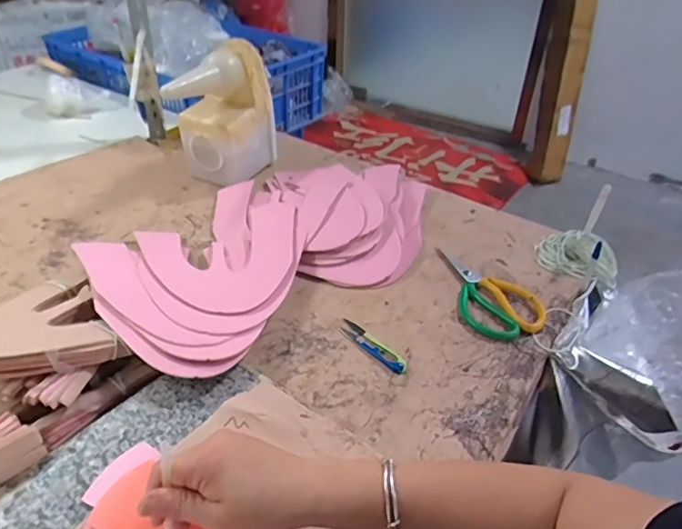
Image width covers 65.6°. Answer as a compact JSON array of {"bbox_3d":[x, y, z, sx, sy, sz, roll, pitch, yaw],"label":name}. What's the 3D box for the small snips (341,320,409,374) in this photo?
[{"bbox_3d":[0.038,0.095,0.625,0.023,0.007,0.101,-27,48,-34],"label":"small snips"}]

